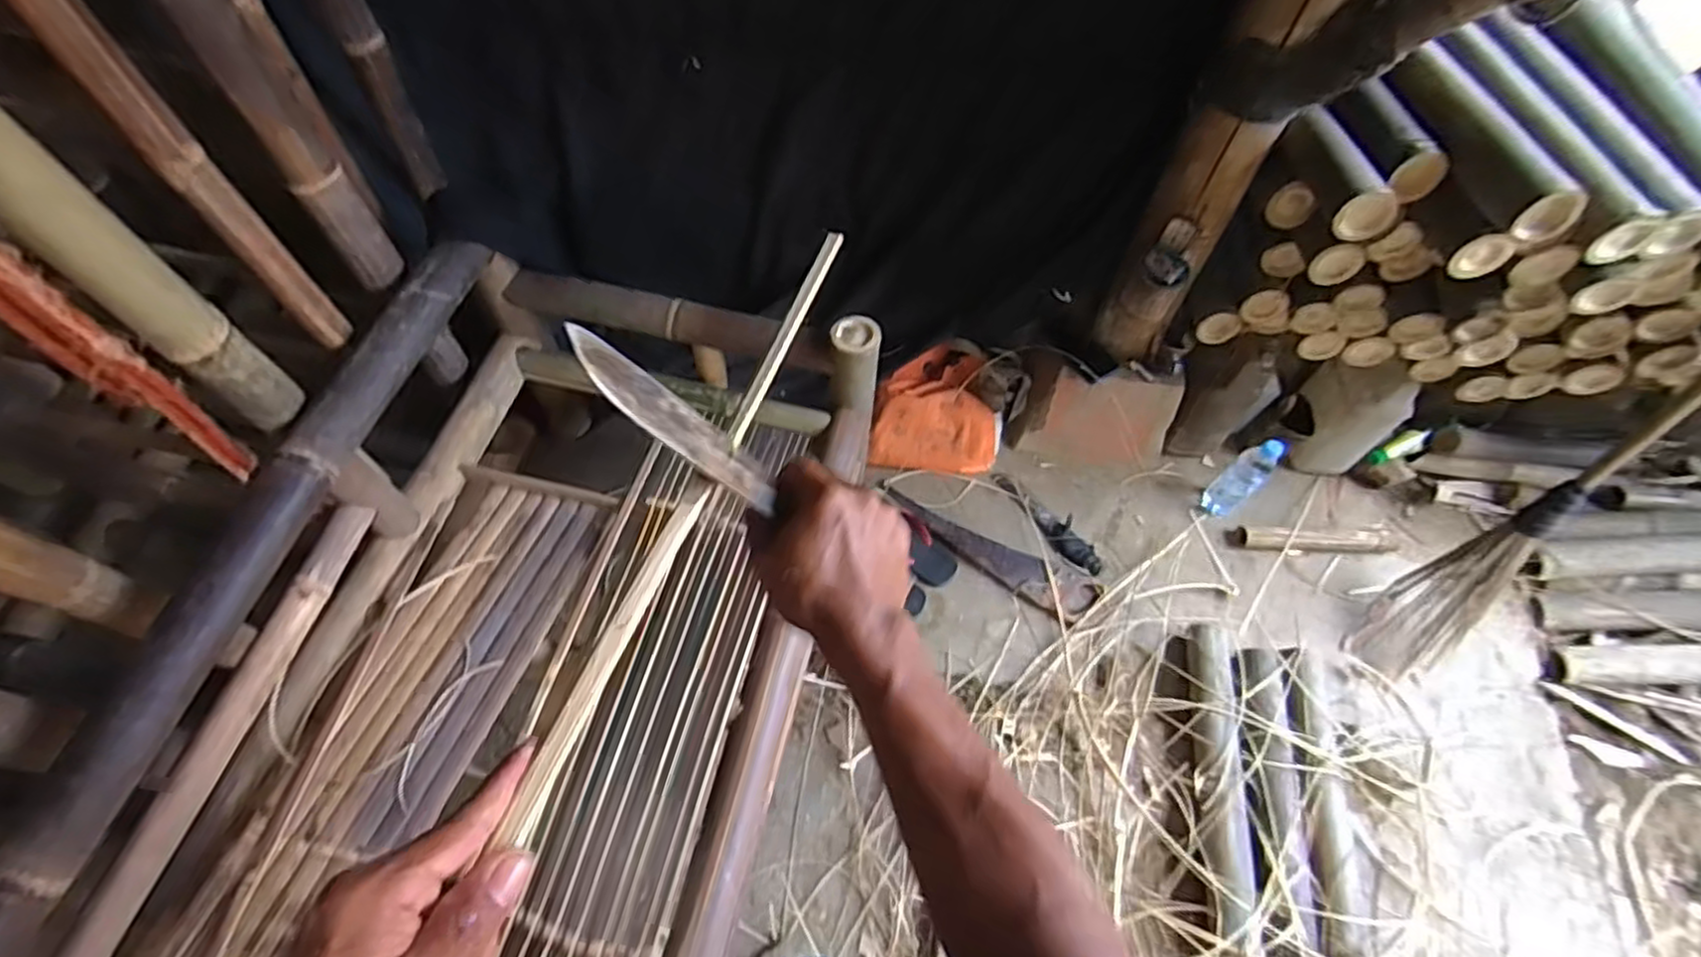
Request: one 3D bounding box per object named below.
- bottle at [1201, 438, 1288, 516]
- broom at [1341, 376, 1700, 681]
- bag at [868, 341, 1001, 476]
[{"bbox_3d":[0.759,-0.002,1.418,0.060,0.215,0.070,-38,67,-22],"label":"bottle"},{"bbox_3d":[1.158,0.016,1.147,0.134,0.878,0.103,41,38,20],"label":"broom"},{"bbox_3d":[0.179,-0.142,1.532,0.264,0.104,0.248,4,59,0],"label":"bag"}]

